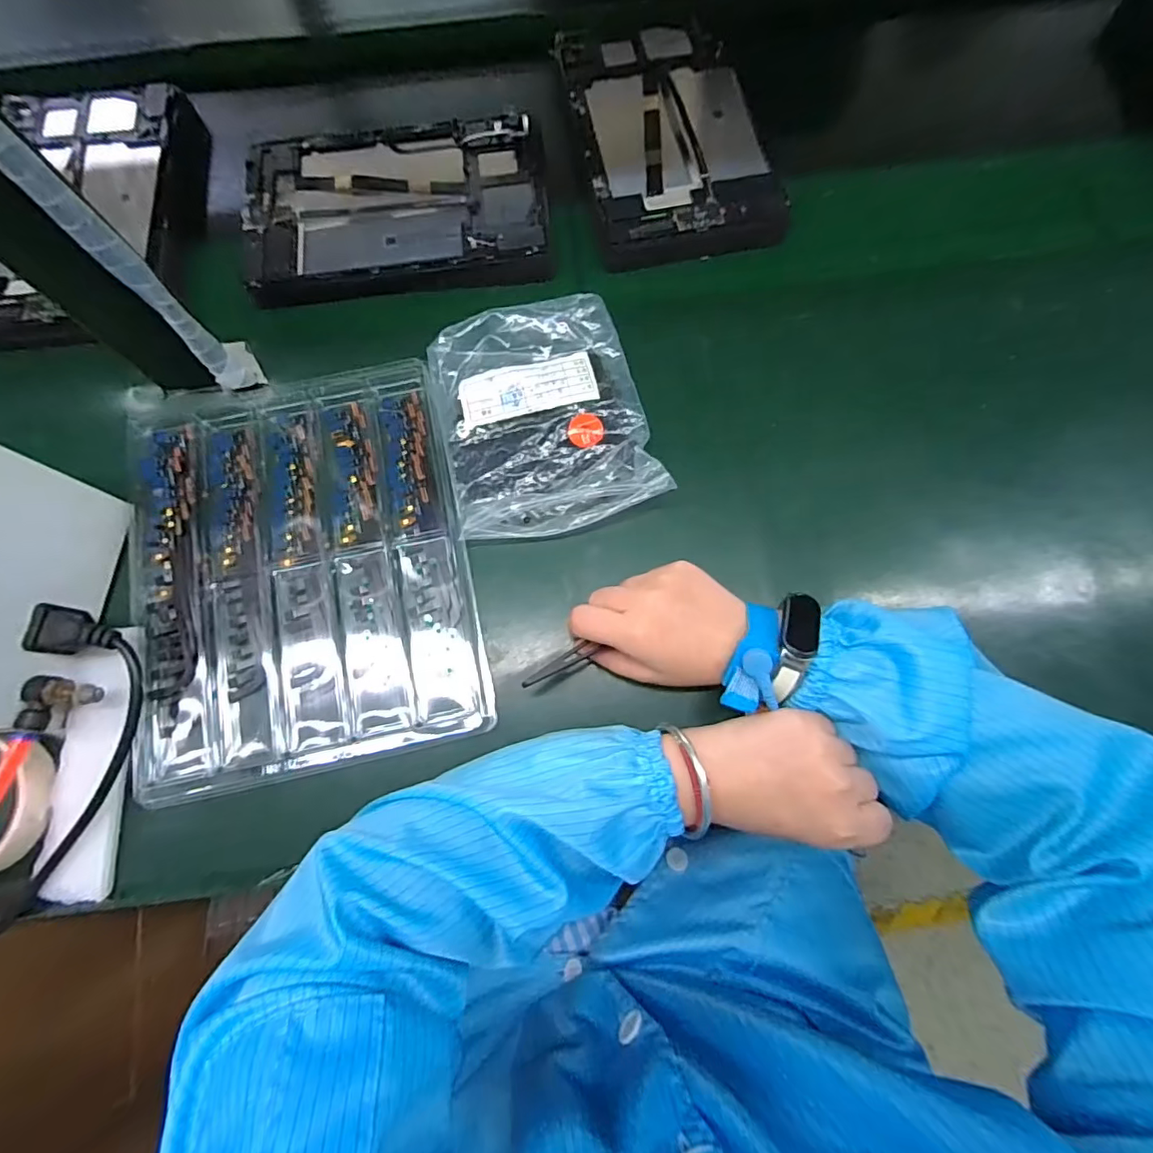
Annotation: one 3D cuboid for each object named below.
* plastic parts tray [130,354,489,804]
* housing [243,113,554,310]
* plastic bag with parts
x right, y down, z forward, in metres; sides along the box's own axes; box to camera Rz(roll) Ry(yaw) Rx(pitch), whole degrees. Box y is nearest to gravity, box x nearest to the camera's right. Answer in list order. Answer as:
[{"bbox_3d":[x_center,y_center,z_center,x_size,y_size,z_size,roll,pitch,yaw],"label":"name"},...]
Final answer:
[{"bbox_3d":[-0.188,-0.016,0.356,0.216,0.014,0.281,-13,74,-4],"label":"plastic parts tray"},{"bbox_3d":[-0.145,-0.300,0.423,0.237,0.016,0.171,-7,78,-1],"label":"housing"},{"bbox_3d":[-0.025,-0.115,0.372,0.140,0.021,0.171,-13,74,-4],"label":"plastic bag with parts"}]

